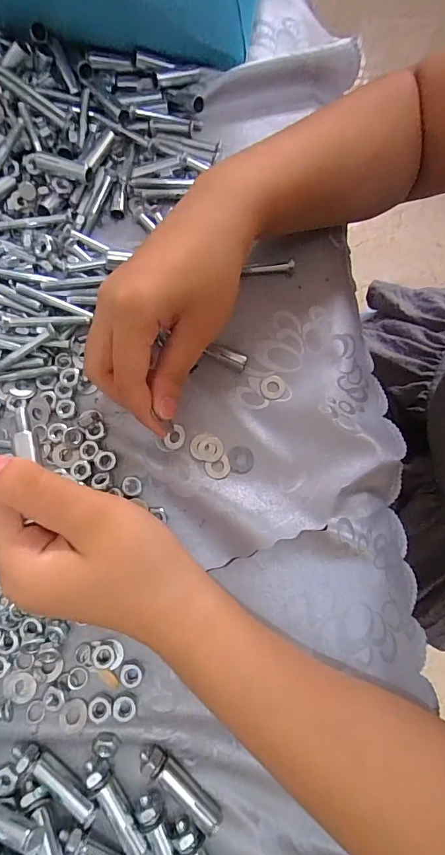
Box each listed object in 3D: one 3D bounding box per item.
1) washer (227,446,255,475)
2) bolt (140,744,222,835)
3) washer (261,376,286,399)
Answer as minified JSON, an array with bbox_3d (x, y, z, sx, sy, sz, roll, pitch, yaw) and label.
[{"bbox_3d":[0.013,0.021,0.274,0.016,0.004,0.018,-7,79,-3],"label":"washer"},{"bbox_3d":[-0.023,0.197,0.228,0.053,0.011,0.012,42,81,7],"label":"bolt"},{"bbox_3d":[0.035,-0.028,0.285,0.016,0.004,0.017,0,78,-1],"label":"washer"}]

